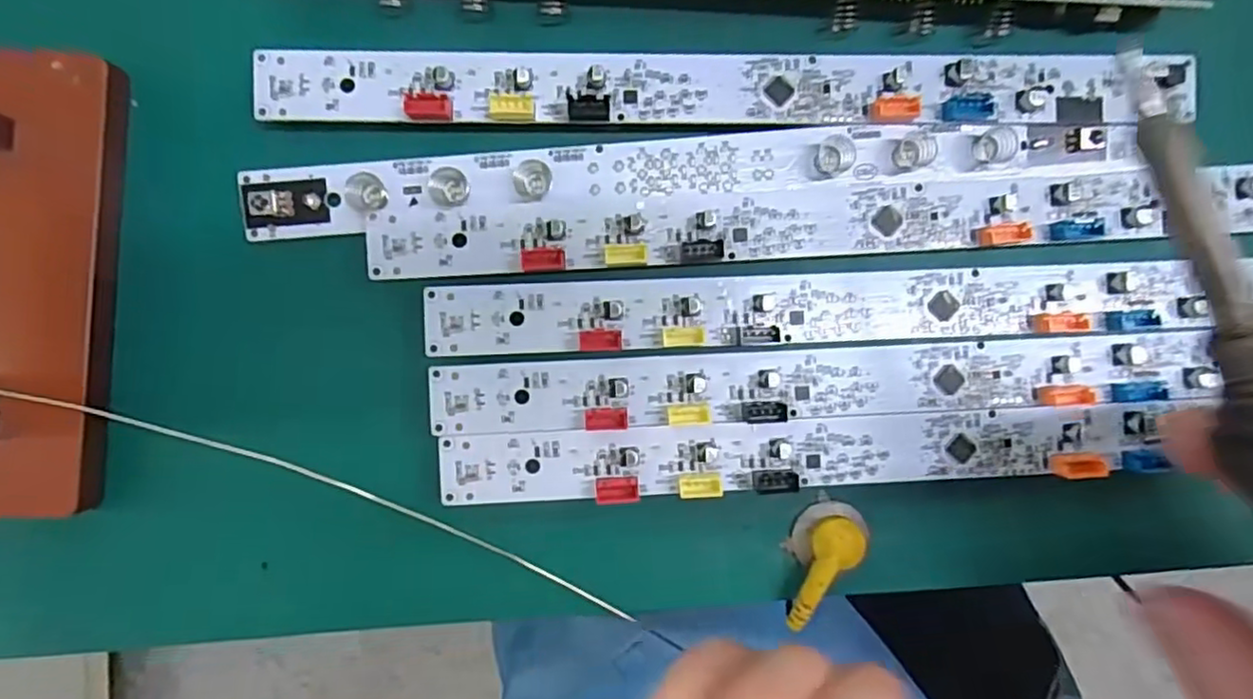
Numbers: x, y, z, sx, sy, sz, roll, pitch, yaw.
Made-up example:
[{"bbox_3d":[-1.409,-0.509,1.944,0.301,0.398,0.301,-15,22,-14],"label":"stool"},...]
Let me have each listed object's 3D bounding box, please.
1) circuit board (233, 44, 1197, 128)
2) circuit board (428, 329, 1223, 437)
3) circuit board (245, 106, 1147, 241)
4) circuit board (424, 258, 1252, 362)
[{"bbox_3d":[0.033,-0.083,0.204,0.283,0.006,0.027,-1,89,-2],"label":"circuit board"},{"bbox_3d":[0.085,0.010,0.203,0.284,0.006,0.023,-2,89,-2],"label":"circuit board"},{"bbox_3d":[0.022,-0.058,0.205,0.275,0.008,0.021,-6,89,-2],"label":"circuit board"},{"bbox_3d":[0.082,-0.012,0.205,0.282,0.006,0.025,-2,89,-2],"label":"circuit board"}]

